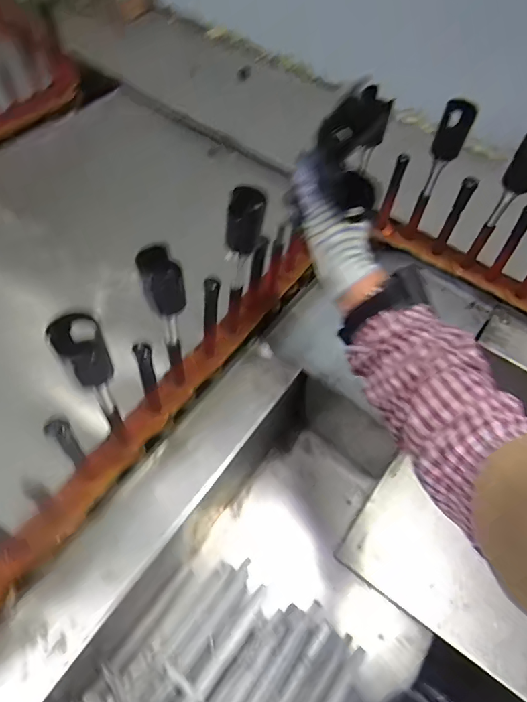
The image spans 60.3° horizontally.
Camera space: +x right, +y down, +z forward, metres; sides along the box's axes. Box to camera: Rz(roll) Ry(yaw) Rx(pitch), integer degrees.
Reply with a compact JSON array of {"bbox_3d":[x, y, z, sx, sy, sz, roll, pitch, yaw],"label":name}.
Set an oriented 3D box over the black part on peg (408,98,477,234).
[{"bbox_3d":[0.256,-0.263,0.676,0.037,0.222,0.021,18,59,9],"label":"black part on peg"}]

